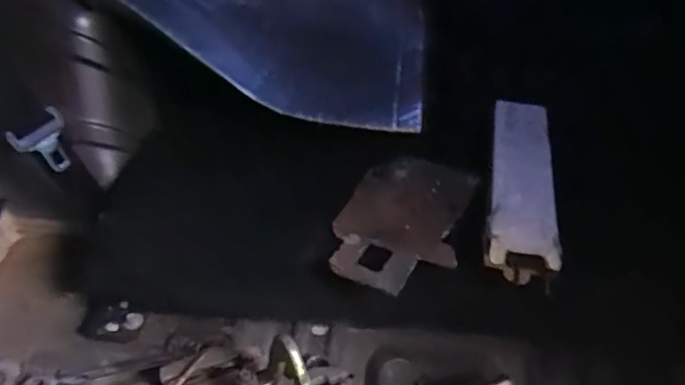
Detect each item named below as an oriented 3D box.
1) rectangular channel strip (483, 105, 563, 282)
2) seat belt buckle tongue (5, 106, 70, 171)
[{"bbox_3d":[0.248,-0.021,0.749,0.089,0.042,0.319,8,45,13],"label":"rectangular channel strip"},{"bbox_3d":[-0.376,-0.059,0.690,0.028,0.072,0.064,23,50,26],"label":"seat belt buckle tongue"}]

